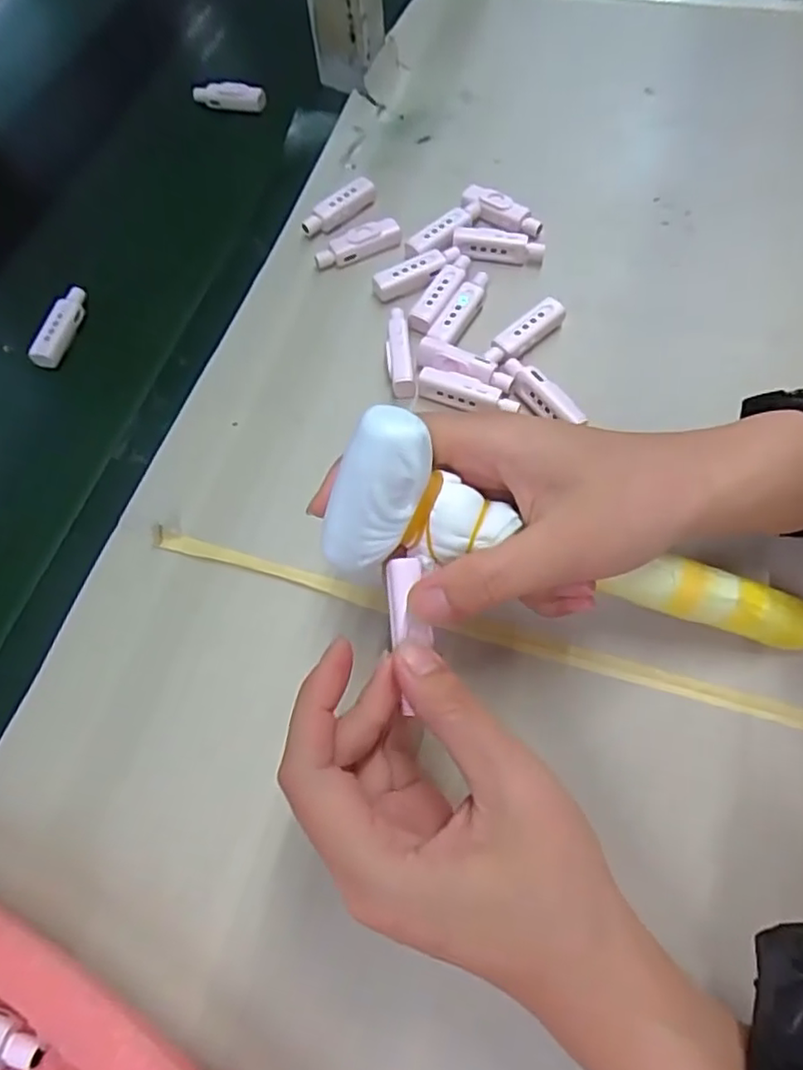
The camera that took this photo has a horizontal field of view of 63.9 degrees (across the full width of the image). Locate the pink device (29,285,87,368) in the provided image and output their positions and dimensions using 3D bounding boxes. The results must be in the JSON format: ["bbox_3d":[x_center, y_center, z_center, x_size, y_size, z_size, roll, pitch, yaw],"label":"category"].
[{"bbox_3d":[-0.215,-0.131,0.405,0.016,0.010,0.059,6,63,6],"label":"pink device"}]

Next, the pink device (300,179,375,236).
[{"bbox_3d":[-0.042,-0.215,0.425,0.055,0.014,0.017,-41,68,-17],"label":"pink device"}]

